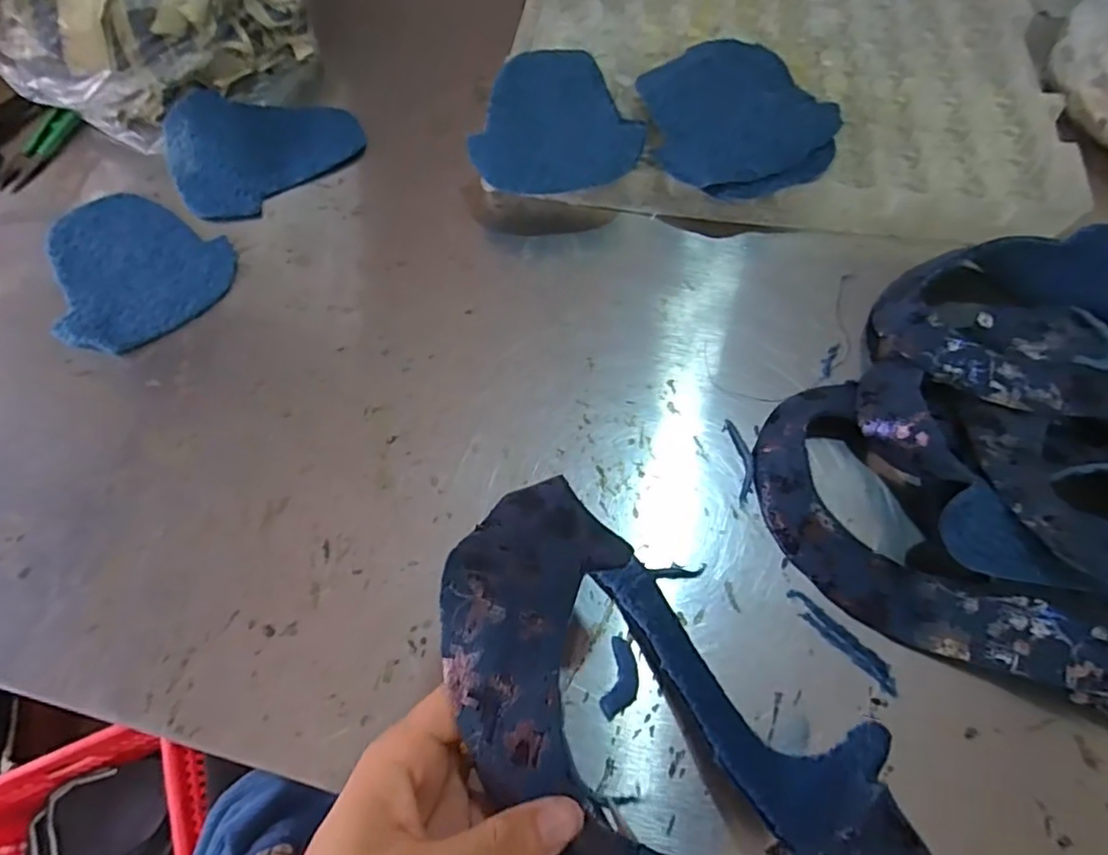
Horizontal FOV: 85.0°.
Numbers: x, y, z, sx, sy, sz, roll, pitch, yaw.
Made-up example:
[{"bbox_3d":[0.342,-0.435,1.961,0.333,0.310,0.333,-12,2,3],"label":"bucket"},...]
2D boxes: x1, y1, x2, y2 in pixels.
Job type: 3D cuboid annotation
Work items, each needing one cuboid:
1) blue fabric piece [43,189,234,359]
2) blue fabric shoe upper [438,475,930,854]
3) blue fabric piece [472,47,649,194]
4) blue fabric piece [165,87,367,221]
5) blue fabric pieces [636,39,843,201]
[{"bbox_3d":[-0.323,-0.117,0.448,0.153,0.006,0.121,27,69,14],"label":"blue fabric piece"},{"bbox_3d":[0.033,0.116,0.257,0.114,0.123,0.195,-42,70,-16],"label":"blue fabric shoe upper"},{"bbox_3d":[-0.008,-0.243,0.473,0.126,0.013,0.157,-19,63,-9],"label":"blue fabric piece"},{"bbox_3d":[-0.240,-0.239,0.496,0.147,0.022,0.117,-26,67,-10],"label":"blue fabric piece"},{"bbox_3d":[0.144,-0.254,0.471,0.138,0.020,0.174,-6,63,-2],"label":"blue fabric pieces"}]

